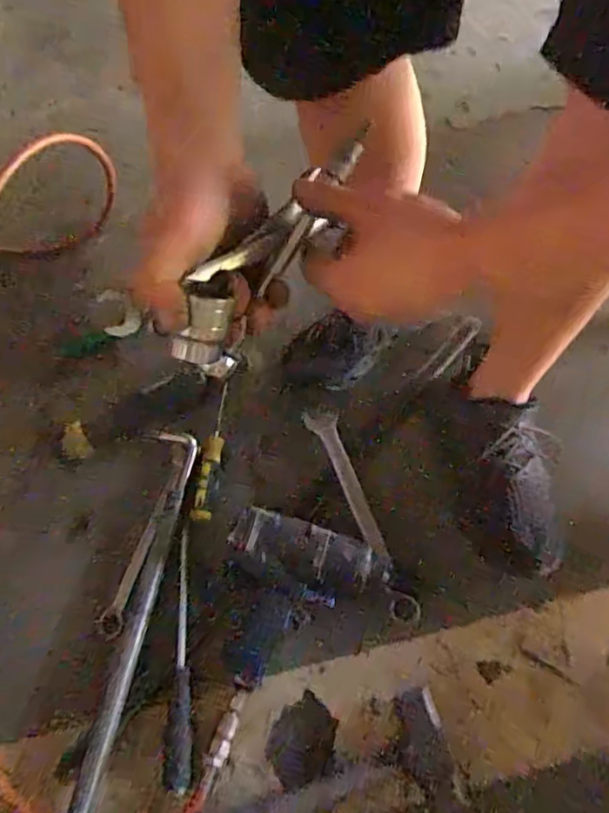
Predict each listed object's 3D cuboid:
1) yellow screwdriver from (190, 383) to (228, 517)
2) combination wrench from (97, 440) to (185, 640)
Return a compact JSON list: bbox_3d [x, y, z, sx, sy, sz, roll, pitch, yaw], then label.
[{"bbox_3d":[-0.119,0.059,0.738,0.025,0.032,0.173,4,63,9],"label":"yellow screwdriver"},{"bbox_3d":[-0.195,0.160,0.701,0.029,0.018,0.237,12,64,13],"label":"combination wrench"}]

